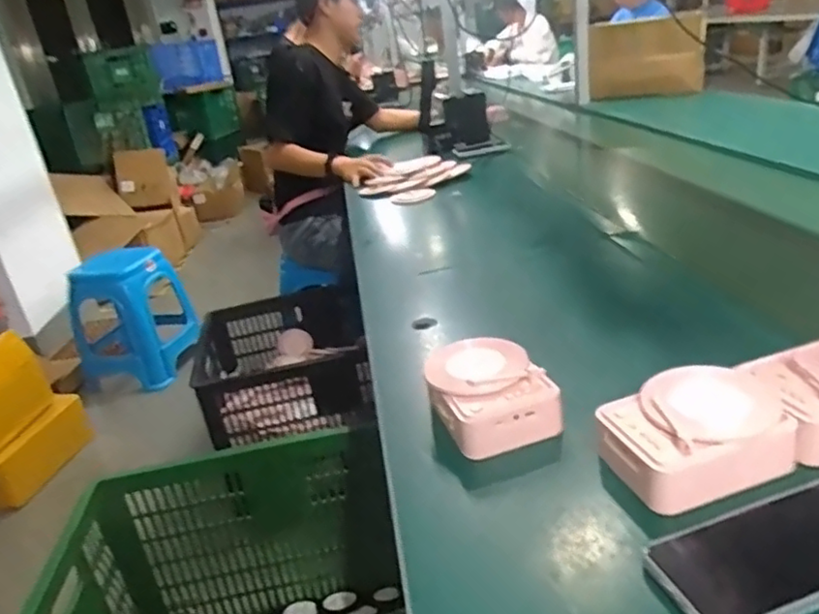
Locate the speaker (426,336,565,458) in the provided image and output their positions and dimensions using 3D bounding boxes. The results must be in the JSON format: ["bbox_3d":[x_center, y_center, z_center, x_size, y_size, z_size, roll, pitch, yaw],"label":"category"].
[{"bbox_3d":[0.072,0.080,0.610,0.098,0.056,0.127,-15,25,-16],"label":"speaker"}]

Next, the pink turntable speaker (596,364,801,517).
[{"bbox_3d":[0.225,0.101,0.513,0.136,0.059,0.095,-13,24,-12],"label":"pink turntable speaker"}]

